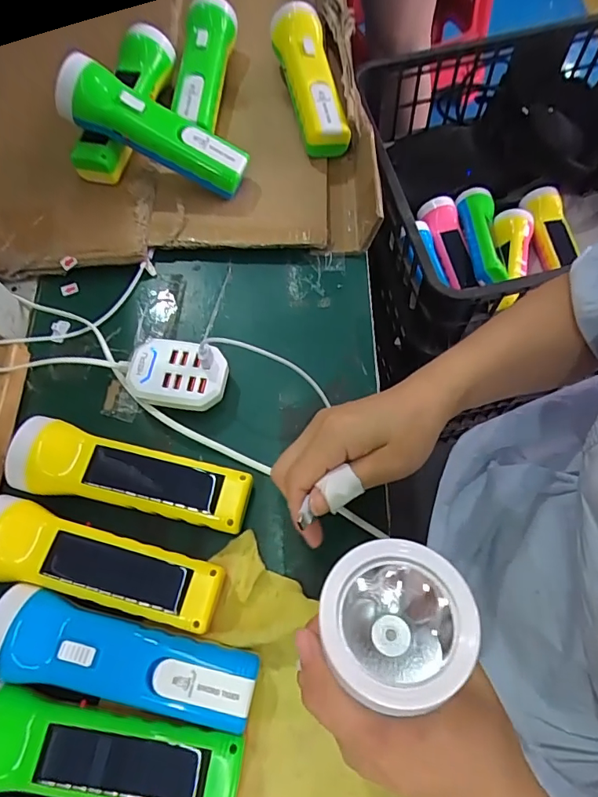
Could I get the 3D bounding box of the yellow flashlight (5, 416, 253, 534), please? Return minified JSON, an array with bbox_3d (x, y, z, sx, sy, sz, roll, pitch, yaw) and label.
[{"bbox_3d":[-0.117,0.056,0.342,0.164,0.039,0.051,9,67,5],"label":"yellow flashlight"}]

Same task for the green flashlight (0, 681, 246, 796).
[{"bbox_3d":[-0.116,0.207,0.280,0.164,0.037,0.050,10,68,5],"label":"green flashlight"}]

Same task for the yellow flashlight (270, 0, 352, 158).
[{"bbox_3d":[0.011,-0.326,0.486,0.050,0.044,0.176,-11,68,-1],"label":"yellow flashlight"}]

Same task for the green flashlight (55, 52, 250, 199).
[{"bbox_3d":[-0.126,-0.238,0.427,0.164,0.035,0.046,25,67,-11],"label":"green flashlight"}]

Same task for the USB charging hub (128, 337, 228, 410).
[{"bbox_3d":[-0.095,-0.017,0.379,0.075,0.031,0.050,7,68,6],"label":"USB charging hub"}]

